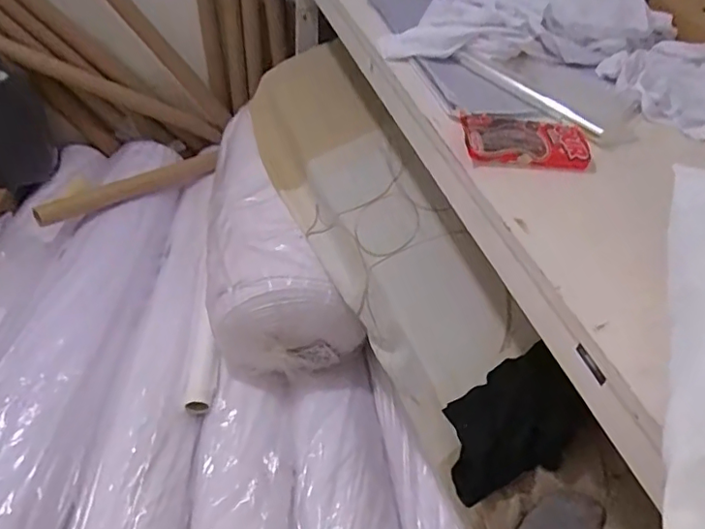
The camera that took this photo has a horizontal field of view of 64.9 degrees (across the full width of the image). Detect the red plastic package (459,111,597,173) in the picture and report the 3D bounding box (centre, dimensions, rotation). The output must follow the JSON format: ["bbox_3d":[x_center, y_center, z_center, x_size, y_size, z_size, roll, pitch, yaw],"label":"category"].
[{"bbox_3d":[0.243,-0.171,0.784,0.174,0.027,0.109,1,44,-5],"label":"red plastic package"}]

